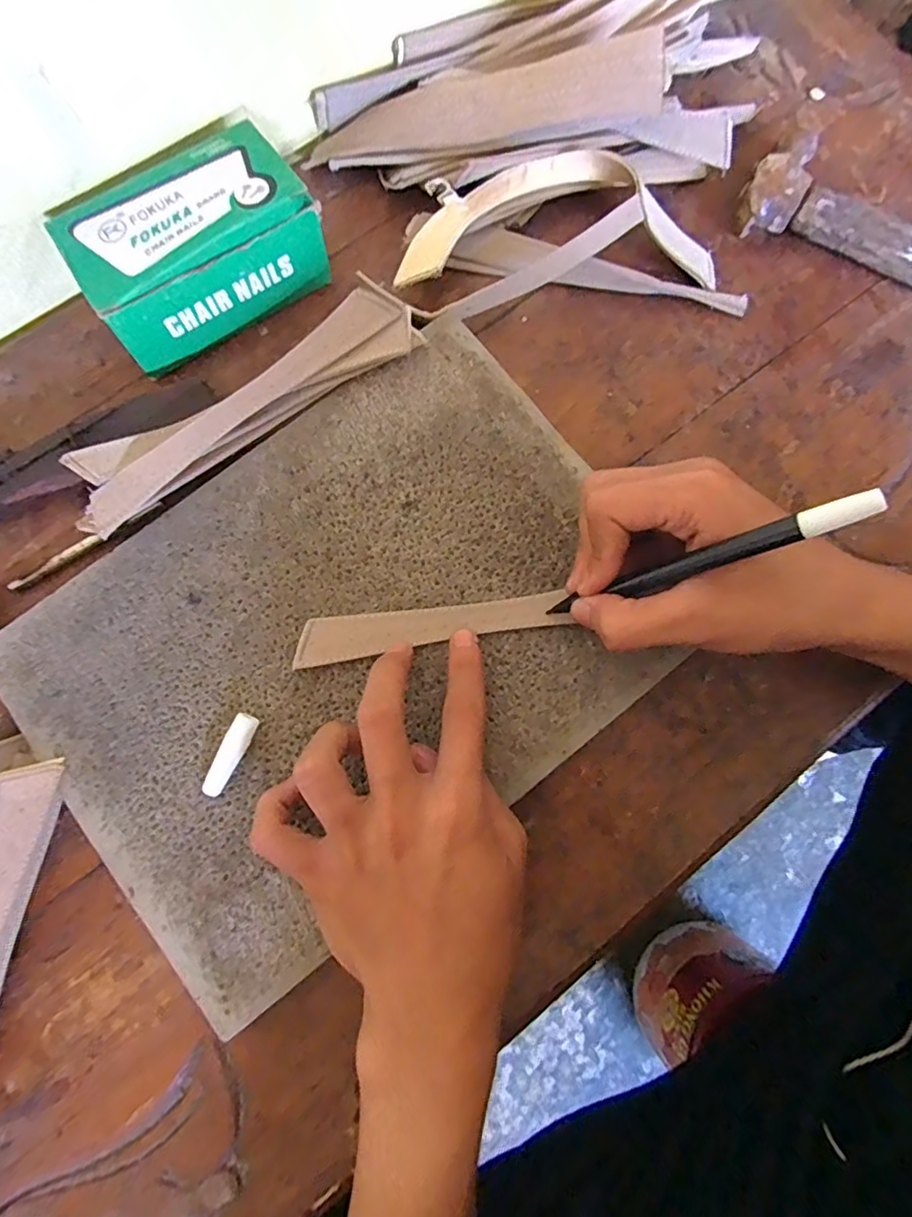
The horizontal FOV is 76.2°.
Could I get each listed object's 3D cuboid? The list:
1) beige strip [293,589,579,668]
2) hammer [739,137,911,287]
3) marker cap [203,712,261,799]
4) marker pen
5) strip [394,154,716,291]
[{"bbox_3d":[-0.011,0.008,0.278,0.128,0.006,0.021,-8,77,-3],"label":"beige strip"},{"bbox_3d":[0.271,-0.211,0.336,0.204,0.025,0.058,24,78,5],"label":"hammer"},{"bbox_3d":[-0.101,0.066,0.262,0.010,0.010,0.037,22,78,5],"label":"marker cap"},{"bbox_3d":[0.089,-0.017,0.230,0.008,0.137,0.009,2,73,-42],"label":"marker pen"},{"bbox_3d":[0.057,-0.216,0.329,0.181,0.027,0.069,-5,77,-1],"label":"strip"}]

